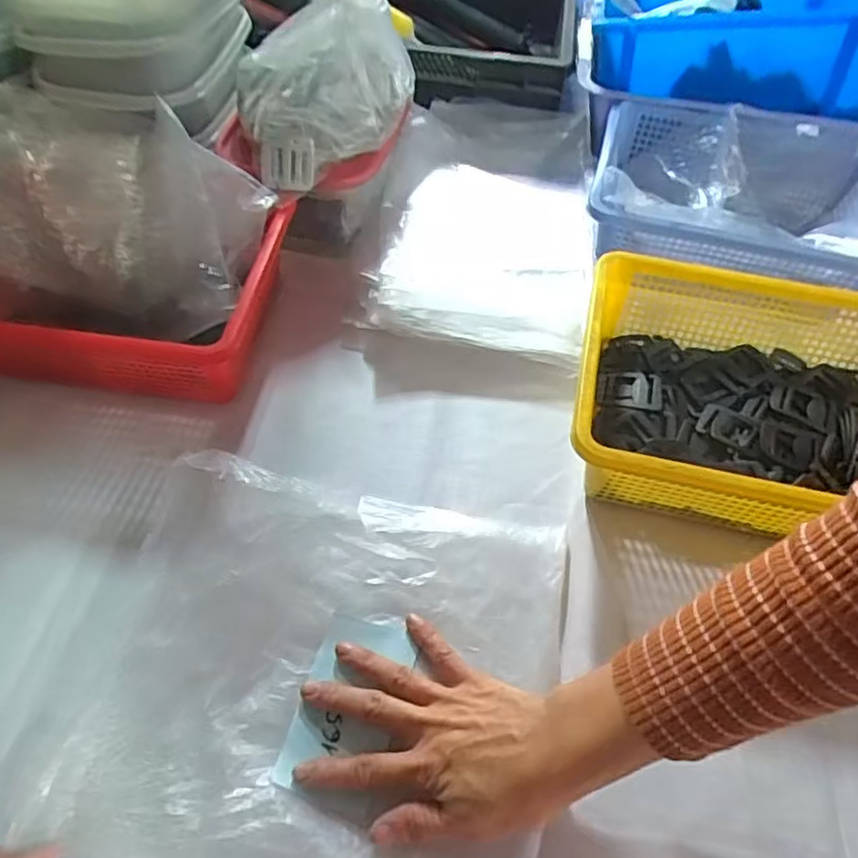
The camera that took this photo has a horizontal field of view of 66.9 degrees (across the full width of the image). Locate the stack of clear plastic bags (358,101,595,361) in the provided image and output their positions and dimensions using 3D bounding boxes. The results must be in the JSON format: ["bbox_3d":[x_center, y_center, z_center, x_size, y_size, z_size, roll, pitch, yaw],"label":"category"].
[{"bbox_3d":[0.052,-0.202,0.623,0.197,0.045,0.308,7,54,2],"label":"stack of clear plastic bags"}]

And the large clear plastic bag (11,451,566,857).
[{"bbox_3d":[-0.073,0.157,0.386,0.281,0.048,0.284,10,56,8],"label":"large clear plastic bag"}]

